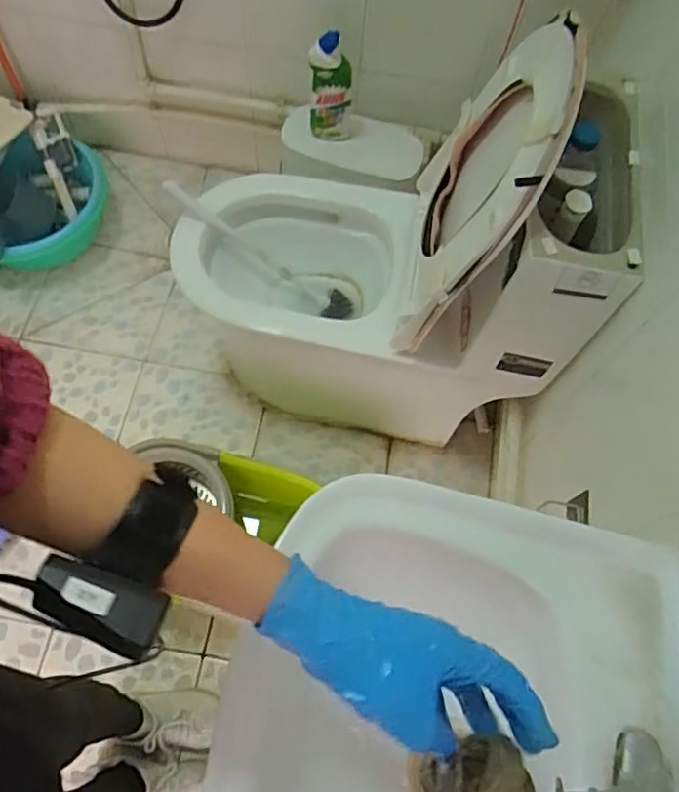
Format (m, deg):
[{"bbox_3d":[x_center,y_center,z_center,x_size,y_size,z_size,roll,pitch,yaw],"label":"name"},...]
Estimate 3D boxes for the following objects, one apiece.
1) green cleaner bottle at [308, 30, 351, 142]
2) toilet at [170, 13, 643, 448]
[{"bbox_3d":[-0.017,-0.624,1.312,0.083,0.246,0.071,9,67,1],"label":"green cleaner bottle"},{"bbox_3d":[0.063,-0.243,1.122,0.678,0.810,0.362,10,67,1],"label":"toilet"}]

